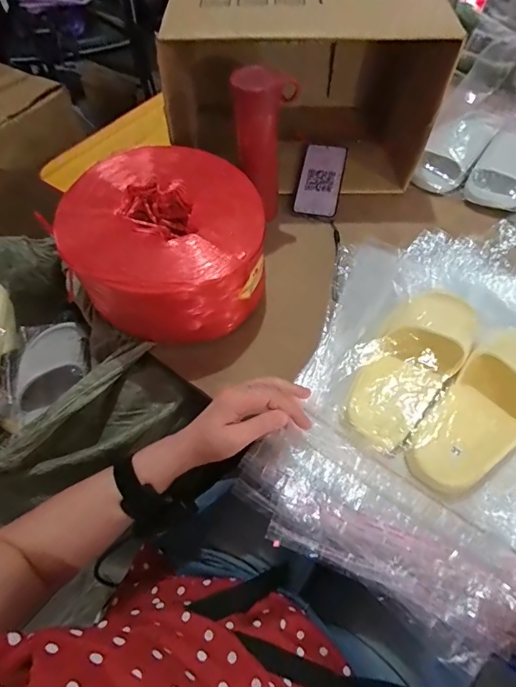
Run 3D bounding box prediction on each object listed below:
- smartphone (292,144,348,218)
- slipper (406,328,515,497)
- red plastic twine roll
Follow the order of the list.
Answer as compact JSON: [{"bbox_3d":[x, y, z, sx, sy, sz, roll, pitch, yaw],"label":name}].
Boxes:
[{"bbox_3d":[0.114,-0.298,0.725,0.077,0.008,0.154,12,72,10],"label":"smartphone"},{"bbox_3d":[0.277,0.060,0.452,0.100,0.060,0.254,38,67,23],"label":"slipper"},{"bbox_3d":[-0.127,-0.148,0.588,0.271,0.138,0.257,-1,58,2],"label":"red plastic twine roll"}]

